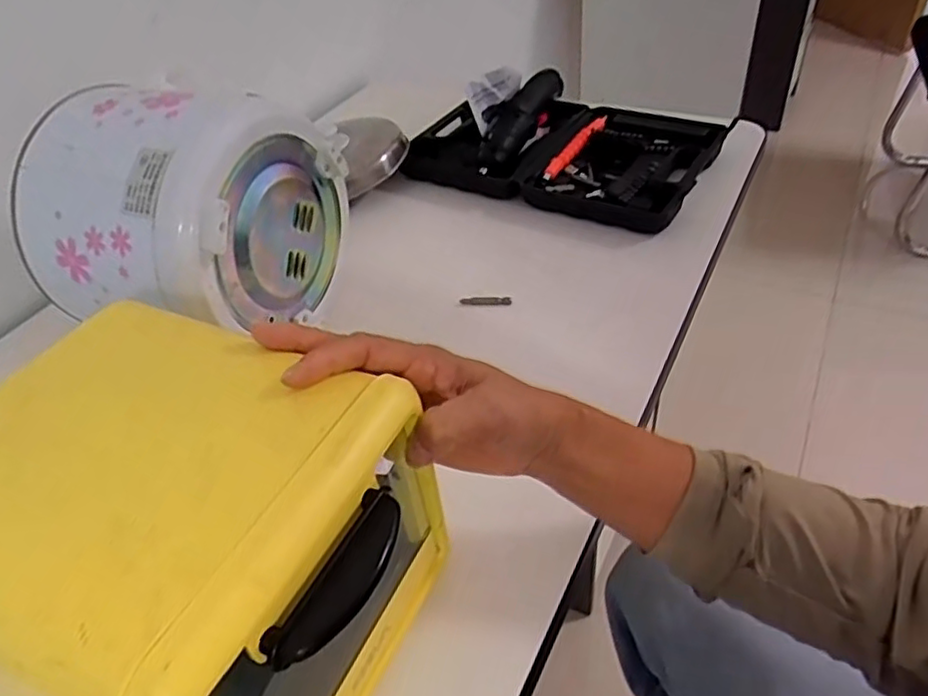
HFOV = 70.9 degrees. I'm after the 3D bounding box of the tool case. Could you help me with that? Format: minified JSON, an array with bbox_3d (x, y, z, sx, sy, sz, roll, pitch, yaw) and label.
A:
[{"bbox_3d":[0.103,-0.228,0.765,0.347,0.057,0.195,17,48,25],"label":"tool case"}]

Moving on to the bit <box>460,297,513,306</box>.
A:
[{"bbox_3d":[0.020,-0.044,0.609,0.049,0.007,0.008,3,43,12],"label":"bit"}]

